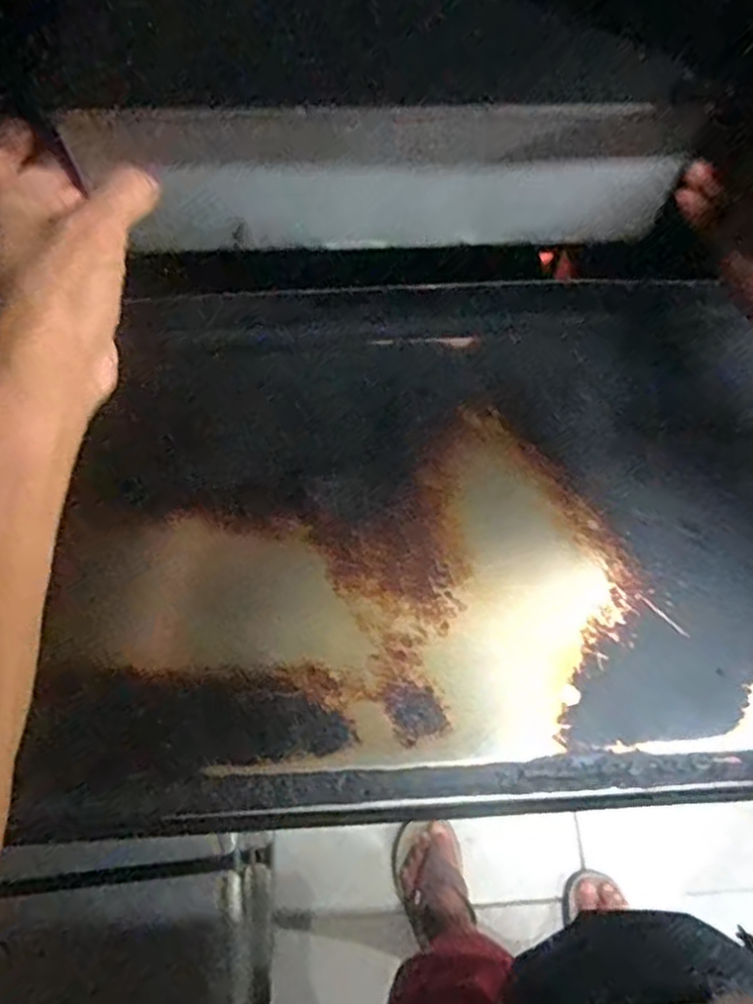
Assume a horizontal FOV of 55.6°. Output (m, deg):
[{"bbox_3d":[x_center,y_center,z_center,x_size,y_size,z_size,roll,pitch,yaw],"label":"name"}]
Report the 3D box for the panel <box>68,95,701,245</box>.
[{"bbox_3d":[0.008,-0.189,0.418,0.335,0.092,0.026,-2,64,-5],"label":"panel"}]

